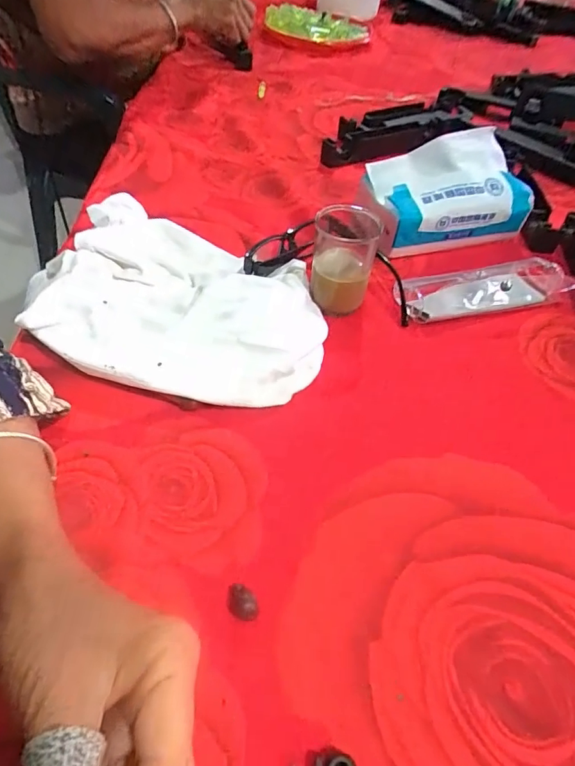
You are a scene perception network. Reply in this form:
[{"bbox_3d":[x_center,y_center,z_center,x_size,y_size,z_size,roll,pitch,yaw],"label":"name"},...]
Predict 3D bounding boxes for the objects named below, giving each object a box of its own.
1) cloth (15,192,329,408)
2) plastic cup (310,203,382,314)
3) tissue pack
[{"bbox_3d":[-0.093,-0.068,0.378,0.250,0.050,0.171,14,50,9],"label":"cloth"},{"bbox_3d":[0.046,-0.103,0.398,0.052,0.078,0.051,1,49,-1],"label":"plastic cup"},{"bbox_3d":[0.161,-0.192,0.473,0.162,0.084,0.079,-10,50,-12],"label":"tissue pack"}]

